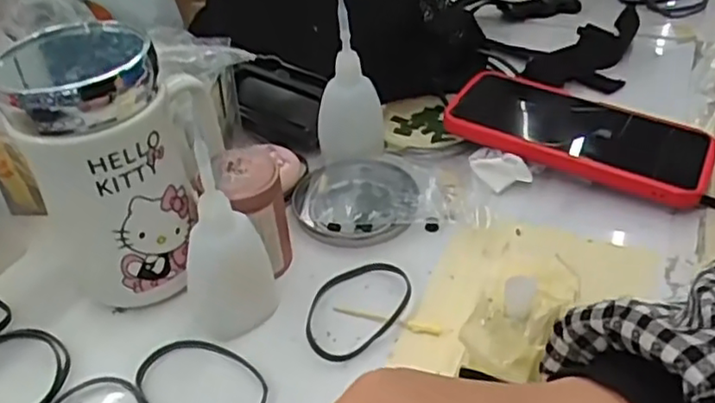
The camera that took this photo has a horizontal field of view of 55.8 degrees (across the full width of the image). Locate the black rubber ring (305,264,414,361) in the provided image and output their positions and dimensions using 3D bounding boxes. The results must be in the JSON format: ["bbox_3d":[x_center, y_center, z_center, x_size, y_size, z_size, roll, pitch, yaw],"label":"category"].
[{"bbox_3d":[-0.002,0.056,0.365,0.047,0.004,0.072,25,47,31],"label":"black rubber ring"}]

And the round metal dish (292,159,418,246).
[{"bbox_3d":[-0.001,-0.002,0.431,0.077,0.009,0.080,-2,39,2],"label":"round metal dish"}]

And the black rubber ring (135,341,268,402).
[{"bbox_3d":[-0.077,0.090,0.330,0.070,0.004,0.049,25,47,31],"label":"black rubber ring"}]

